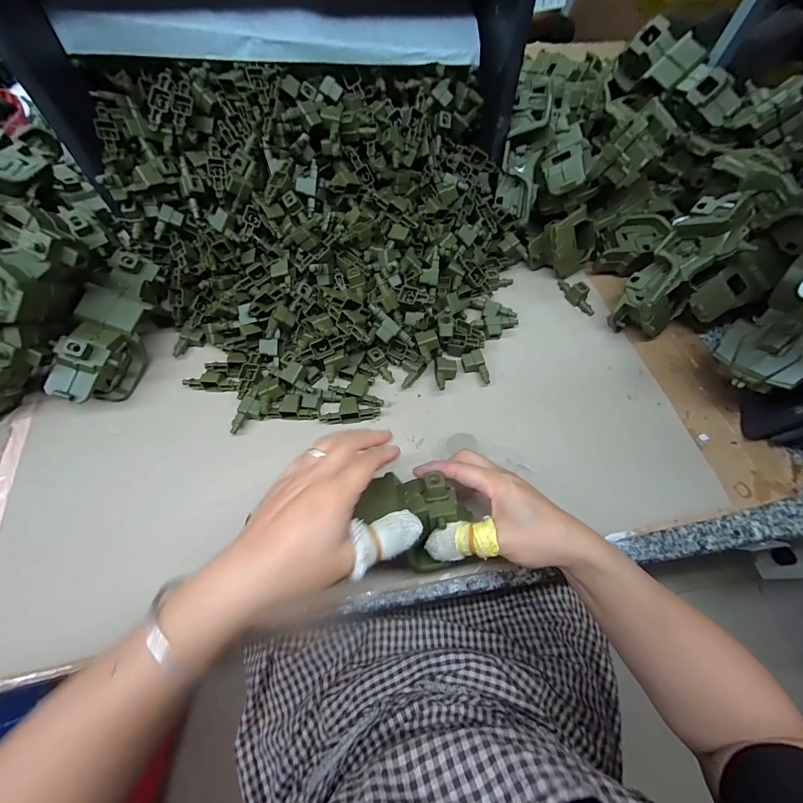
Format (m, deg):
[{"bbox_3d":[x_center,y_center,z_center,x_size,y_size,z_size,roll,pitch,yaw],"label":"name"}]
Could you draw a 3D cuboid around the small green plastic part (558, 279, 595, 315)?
[{"bbox_3d":[0.245,-0.152,0.492,0.018,0.029,0.070,-19,65,-10],"label":"small green plastic part"}]

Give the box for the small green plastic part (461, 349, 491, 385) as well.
[{"bbox_3d":[0.091,-0.041,0.437,0.023,0.020,0.047,-15,64,-8],"label":"small green plastic part"}]

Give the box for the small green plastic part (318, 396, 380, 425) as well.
[{"bbox_3d":[-0.058,0.009,0.408,0.065,0.019,0.026,-6,63,-3],"label":"small green plastic part"}]

